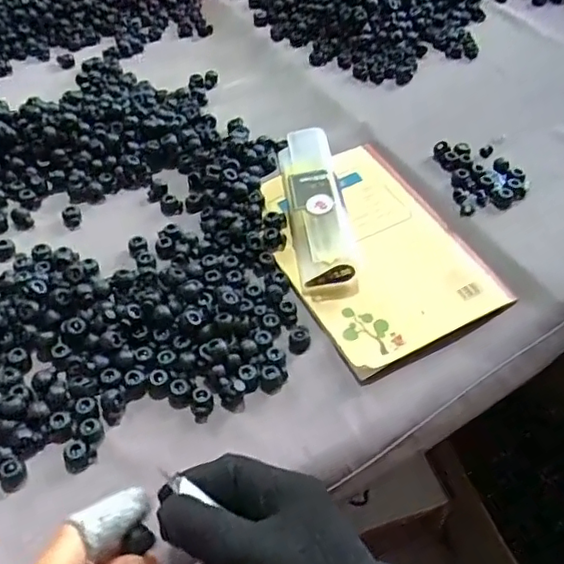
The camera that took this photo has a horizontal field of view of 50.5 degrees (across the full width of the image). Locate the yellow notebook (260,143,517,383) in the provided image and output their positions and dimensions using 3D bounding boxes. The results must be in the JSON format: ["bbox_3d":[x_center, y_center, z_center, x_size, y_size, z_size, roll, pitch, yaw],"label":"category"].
[{"bbox_3d":[0.068,-0.030,0.484,0.139,0.011,0.209,-20,53,-18],"label":"yellow notebook"}]

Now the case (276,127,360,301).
[{"bbox_3d":[0.028,-0.061,0.482,0.041,0.035,0.153,-5,50,-7],"label":"case"}]

